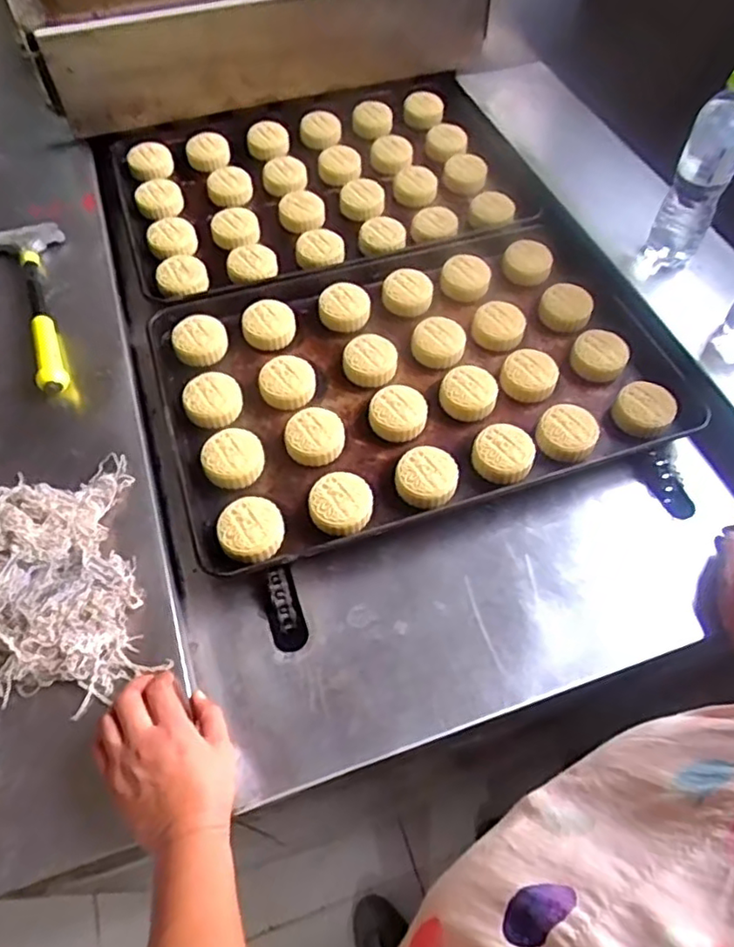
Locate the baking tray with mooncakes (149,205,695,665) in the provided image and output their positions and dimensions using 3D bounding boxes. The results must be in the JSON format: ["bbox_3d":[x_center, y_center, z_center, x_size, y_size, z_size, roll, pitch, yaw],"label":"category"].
[{"bbox_3d":[0.073,-0.089,0.758,0.600,0.068,0.469,-18,58,-11],"label":"baking tray with mooncakes"}]

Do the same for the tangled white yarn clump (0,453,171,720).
[{"bbox_3d":[-0.297,0.094,0.570,0.201,0.060,0.237,-25,59,-15],"label":"tangled white yarn clump"}]

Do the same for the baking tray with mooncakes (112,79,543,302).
[{"bbox_3d":[-0.063,-0.452,0.951,0.603,0.039,0.363,-16,57,-9],"label":"baking tray with mooncakes"}]

